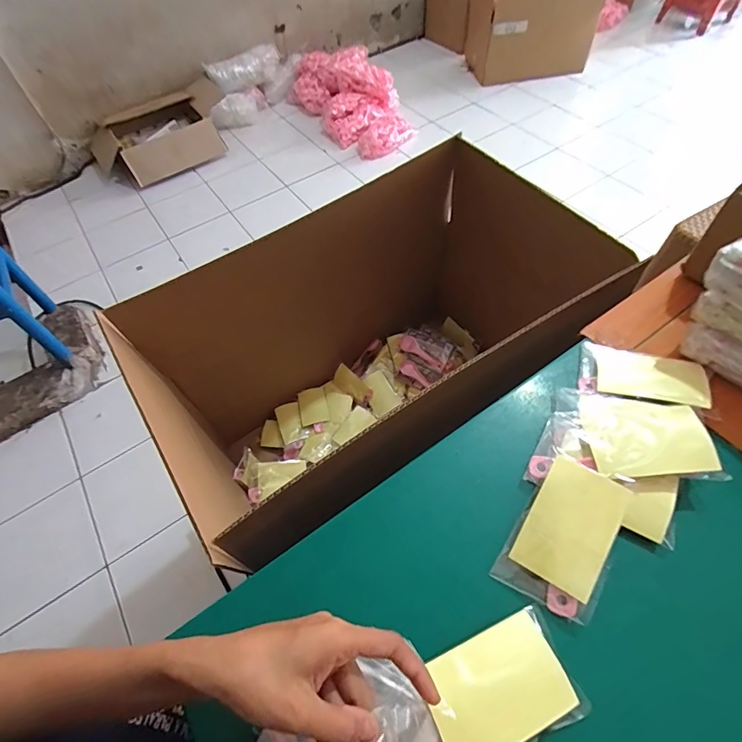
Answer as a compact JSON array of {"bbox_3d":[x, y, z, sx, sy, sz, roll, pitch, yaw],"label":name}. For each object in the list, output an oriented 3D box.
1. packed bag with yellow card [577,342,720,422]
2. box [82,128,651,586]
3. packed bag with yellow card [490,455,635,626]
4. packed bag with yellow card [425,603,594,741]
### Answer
[{"bbox_3d":[0.269,0.005,0.410,0.113,0.021,0.066,16,60,14],"label":"packed bag with yellow card"},{"bbox_3d":[0.056,-0.011,0.721,0.684,0.455,0.425,-32,60,-16],"label":"box"},{"bbox_3d":[0.151,0.128,0.325,0.066,0.008,0.108,26,79,25],"label":"packed bag with yellow card"},{"bbox_3d":[0.079,0.215,0.278,0.112,0.012,0.063,-22,58,-10],"label":"packed bag with yellow card"}]

